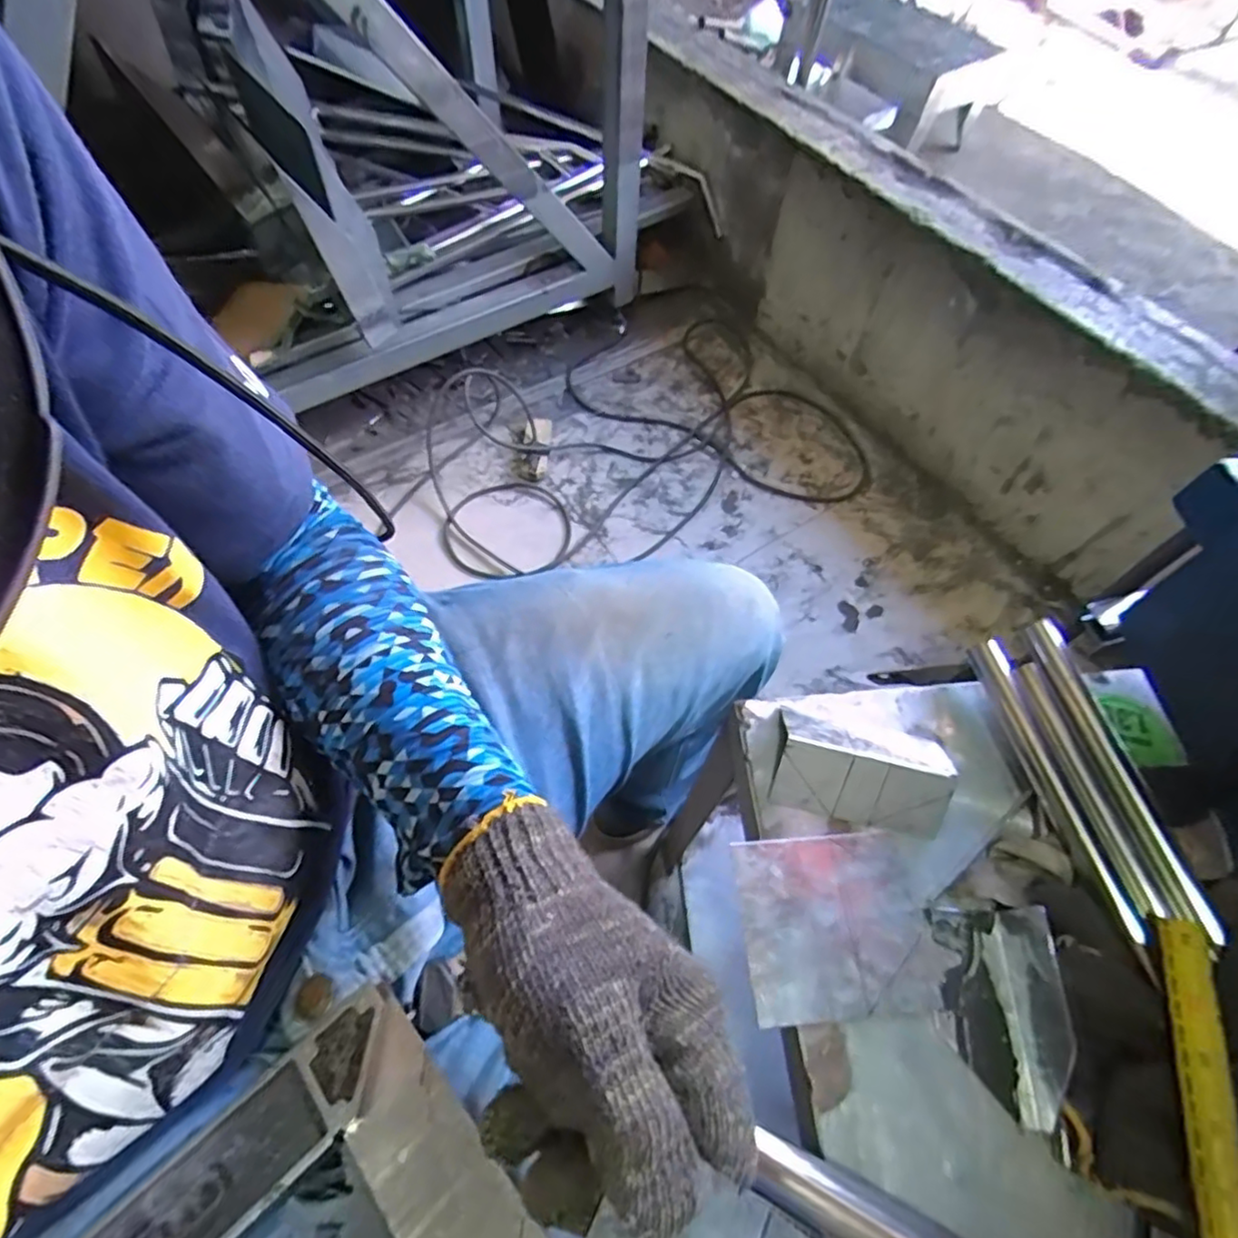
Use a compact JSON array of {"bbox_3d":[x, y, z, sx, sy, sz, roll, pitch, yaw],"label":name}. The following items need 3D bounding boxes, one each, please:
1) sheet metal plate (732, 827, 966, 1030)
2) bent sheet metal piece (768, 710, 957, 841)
[{"bbox_3d":[0.124,0.172,0.362,0.106,0.009,0.092,-2,61,-5],"label":"sheet metal plate"},{"bbox_3d":[0.149,0.089,0.392,0.100,0.037,0.065,13,62,6],"label":"bent sheet metal piece"}]

